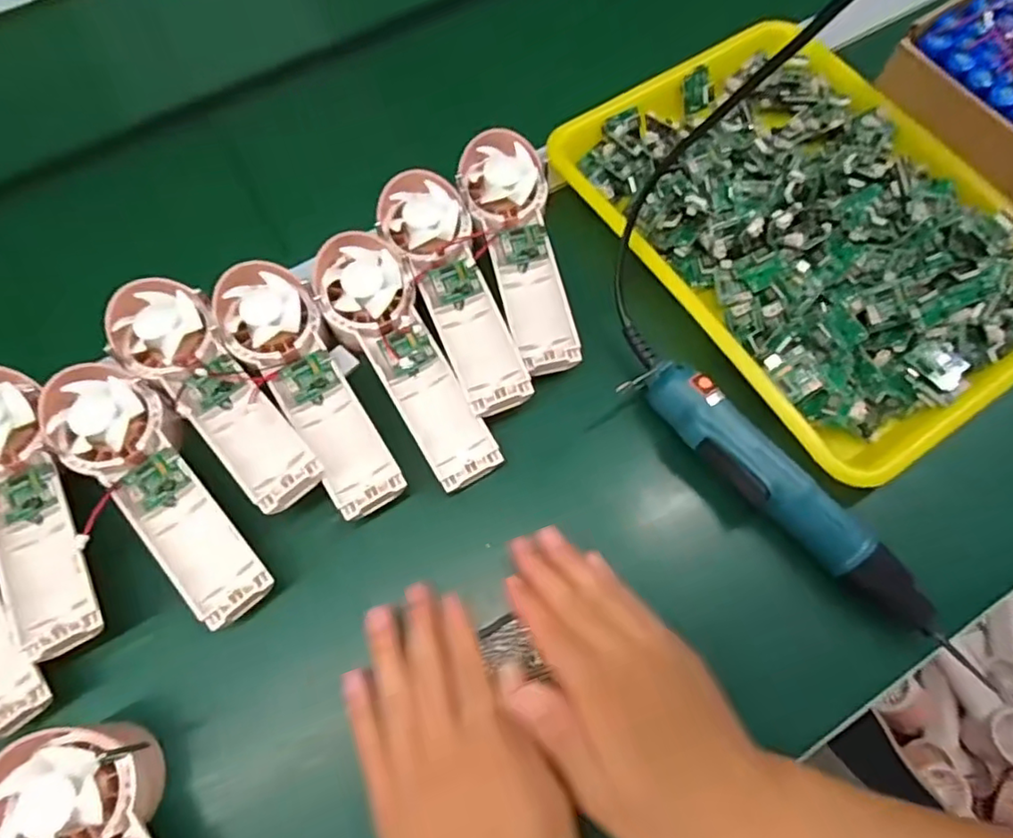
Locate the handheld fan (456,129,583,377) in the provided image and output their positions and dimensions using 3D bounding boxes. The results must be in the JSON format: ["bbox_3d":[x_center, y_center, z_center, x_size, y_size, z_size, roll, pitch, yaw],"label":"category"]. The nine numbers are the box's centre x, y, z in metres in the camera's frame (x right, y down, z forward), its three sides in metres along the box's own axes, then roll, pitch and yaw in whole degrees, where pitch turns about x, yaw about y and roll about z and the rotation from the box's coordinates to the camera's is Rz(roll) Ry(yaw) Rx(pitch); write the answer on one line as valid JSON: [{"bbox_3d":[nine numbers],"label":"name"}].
[{"bbox_3d":[0.008,-0.115,0.413,0.058,0.036,0.172,-9,68,-4],"label":"handheld fan"}]

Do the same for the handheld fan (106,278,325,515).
[{"bbox_3d":[-0.177,-0.018,0.370,0.054,0.025,0.172,-42,74,-16],"label":"handheld fan"}]

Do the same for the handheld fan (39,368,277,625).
[{"bbox_3d":[-0.201,0.038,0.355,0.172,0.034,0.064,41,73,14],"label":"handheld fan"}]

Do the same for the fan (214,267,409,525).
[{"bbox_3d":[-0.121,-0.022,0.377,0.057,0.032,0.174,-32,72,-13],"label":"fan"}]

